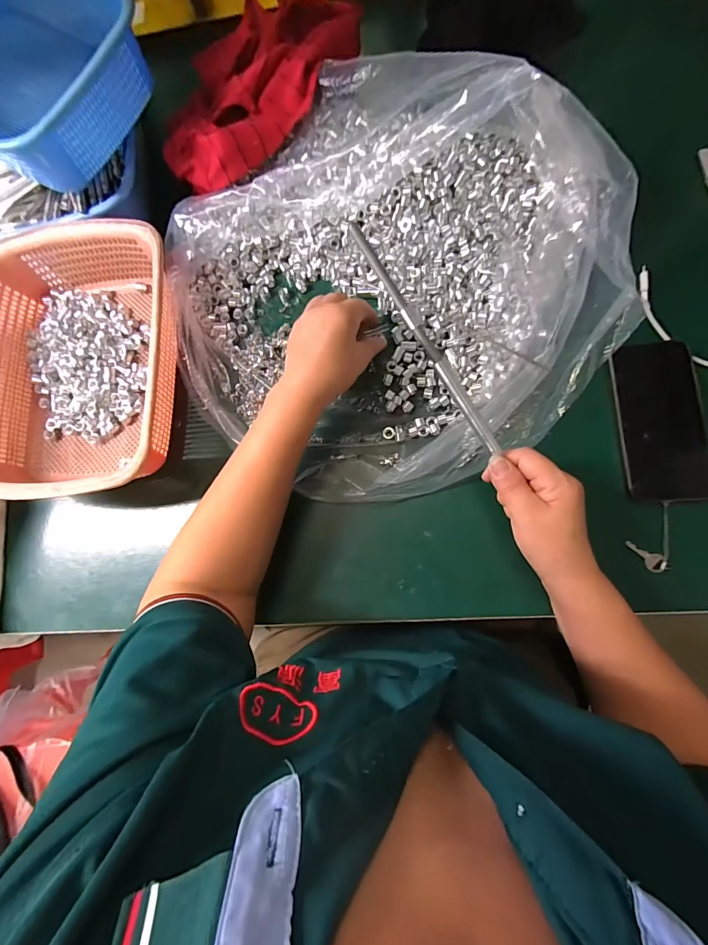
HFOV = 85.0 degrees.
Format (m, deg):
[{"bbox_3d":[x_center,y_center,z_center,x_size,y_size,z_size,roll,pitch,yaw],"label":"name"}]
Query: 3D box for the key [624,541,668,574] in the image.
[{"bbox_3d":[0.280,0.080,0.370,0.037,0.006,0.016,42,88,23],"label":"key"}]

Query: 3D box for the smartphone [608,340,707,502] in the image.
[{"bbox_3d":[0.303,-0.050,0.381,0.074,0.015,0.155,-4,80,5],"label":"smartphone"}]

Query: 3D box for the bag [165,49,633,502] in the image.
[{"bbox_3d":[0.029,-0.201,0.377,0.435,0.136,0.423,-42,80,-1],"label":"bag"}]

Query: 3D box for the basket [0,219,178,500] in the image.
[{"bbox_3d":[-0.297,-0.120,0.418,0.208,0.077,0.292,0,80,5],"label":"basket"}]

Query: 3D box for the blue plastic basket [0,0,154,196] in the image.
[{"bbox_3d":[-0.352,-0.415,0.404,0.255,0.097,0.191,30,84,9],"label":"blue plastic basket"}]

